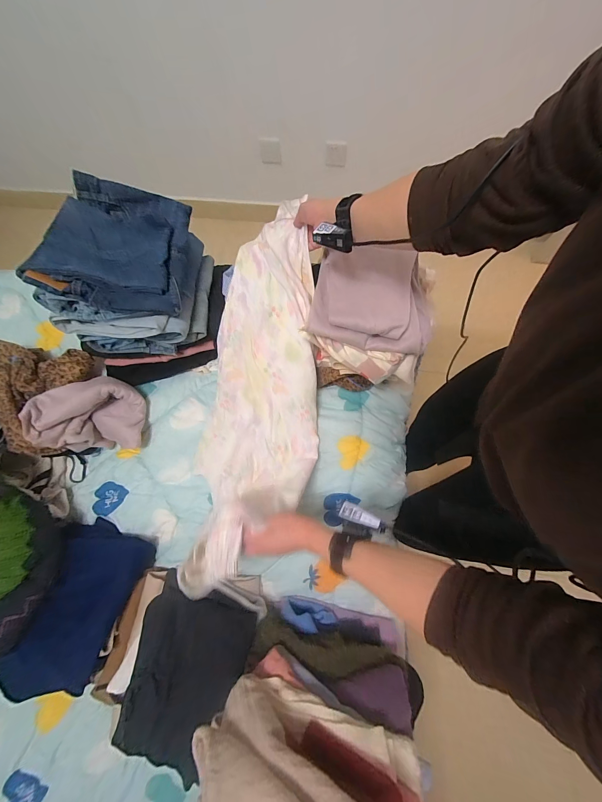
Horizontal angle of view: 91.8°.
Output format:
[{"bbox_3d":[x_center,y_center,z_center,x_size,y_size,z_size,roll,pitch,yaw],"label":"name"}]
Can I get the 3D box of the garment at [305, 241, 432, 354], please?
[{"bbox_3d":[0.147,-0.213,0.588,0.234,0.057,0.204,10,76,4],"label":"garment"}]

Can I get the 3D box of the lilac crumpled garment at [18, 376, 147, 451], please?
[{"bbox_3d":[-0.495,0.029,0.703,0.196,0.142,0.171,-5,75,0],"label":"lilac crumpled garment"}]

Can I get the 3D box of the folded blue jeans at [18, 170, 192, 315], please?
[{"bbox_3d":[-0.375,-0.331,0.604,0.244,0.086,0.286,4,76,3],"label":"folded blue jeans"}]

